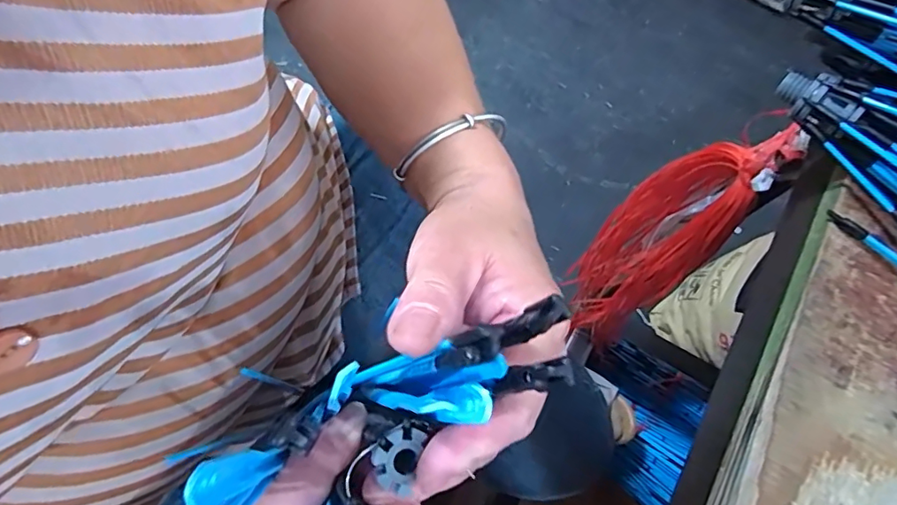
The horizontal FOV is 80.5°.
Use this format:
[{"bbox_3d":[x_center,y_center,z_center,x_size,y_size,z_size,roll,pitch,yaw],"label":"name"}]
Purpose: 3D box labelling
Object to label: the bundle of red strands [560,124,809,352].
[{"bbox_3d":[0.205,-0.006,0.561,0.049,0.434,0.135,13,72,2],"label":"bundle of red strands"}]

